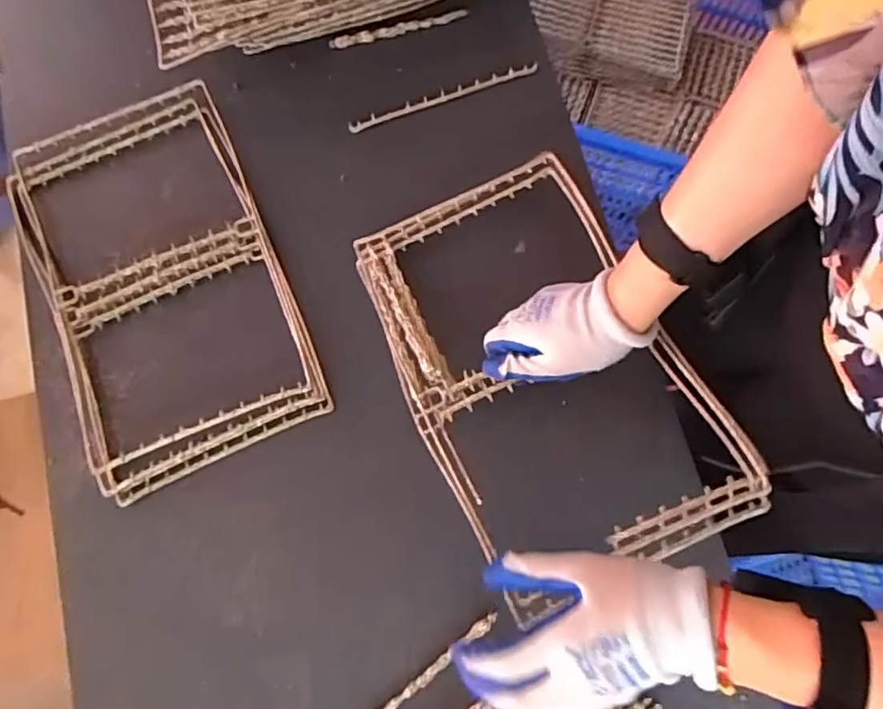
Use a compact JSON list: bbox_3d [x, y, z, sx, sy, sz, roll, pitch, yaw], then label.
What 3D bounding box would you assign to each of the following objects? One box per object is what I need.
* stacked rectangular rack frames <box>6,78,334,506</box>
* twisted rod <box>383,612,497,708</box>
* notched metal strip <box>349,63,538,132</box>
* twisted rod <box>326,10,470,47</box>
[{"bbox_3d":[-0.284,-0.075,0.583,0.231,0.029,0.383,-23,78,-5],"label":"stacked rectangular rack frames"},{"bbox_3d":[-0.013,0.281,0.506,0.156,0.007,0.011,-38,80,-8],"label":"twisted rod"},{"bbox_3d":[0.002,-0.278,0.625,0.213,0.011,0.011,-19,78,-4],"label":"notched metal strip"},{"bbox_3d":[-0.048,-0.361,0.646,0.152,0.013,0.011,-12,77,-3],"label":"twisted rod"}]

